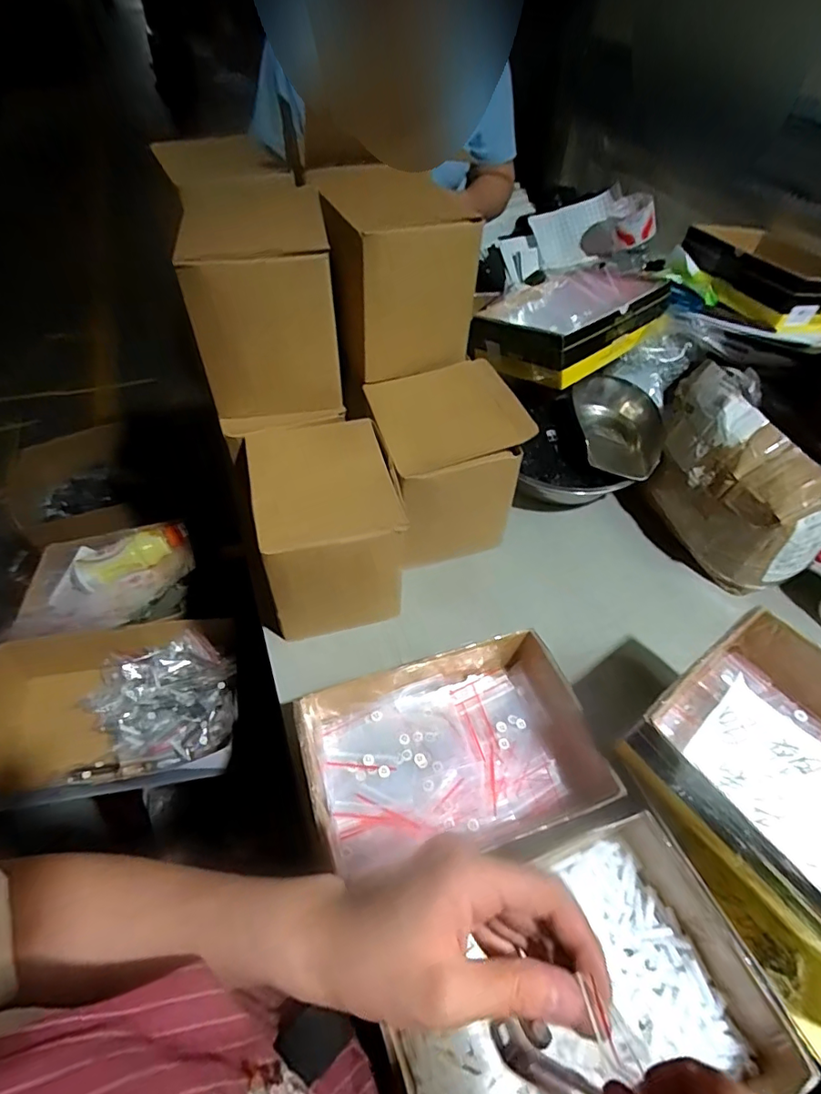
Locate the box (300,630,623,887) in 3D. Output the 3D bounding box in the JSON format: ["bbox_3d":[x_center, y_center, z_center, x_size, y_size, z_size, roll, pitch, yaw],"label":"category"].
[{"bbox_3d":[0.038,0.188,0.489,0.263,0.063,0.170,-14,52,-12],"label":"box"}]

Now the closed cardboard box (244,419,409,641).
[{"bbox_3d":[-0.091,-0.020,0.602,0.148,0.171,0.177,-9,52,-9],"label":"closed cardboard box"}]

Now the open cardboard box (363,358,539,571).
[{"bbox_3d":[0.040,-0.095,0.662,0.162,0.192,0.184,-9,51,-8],"label":"open cardboard box"}]

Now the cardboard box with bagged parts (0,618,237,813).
[{"bbox_3d":[-0.441,0.249,0.781,0.339,0.142,0.228,-9,51,-8],"label":"cardboard box with bagged parts"}]

